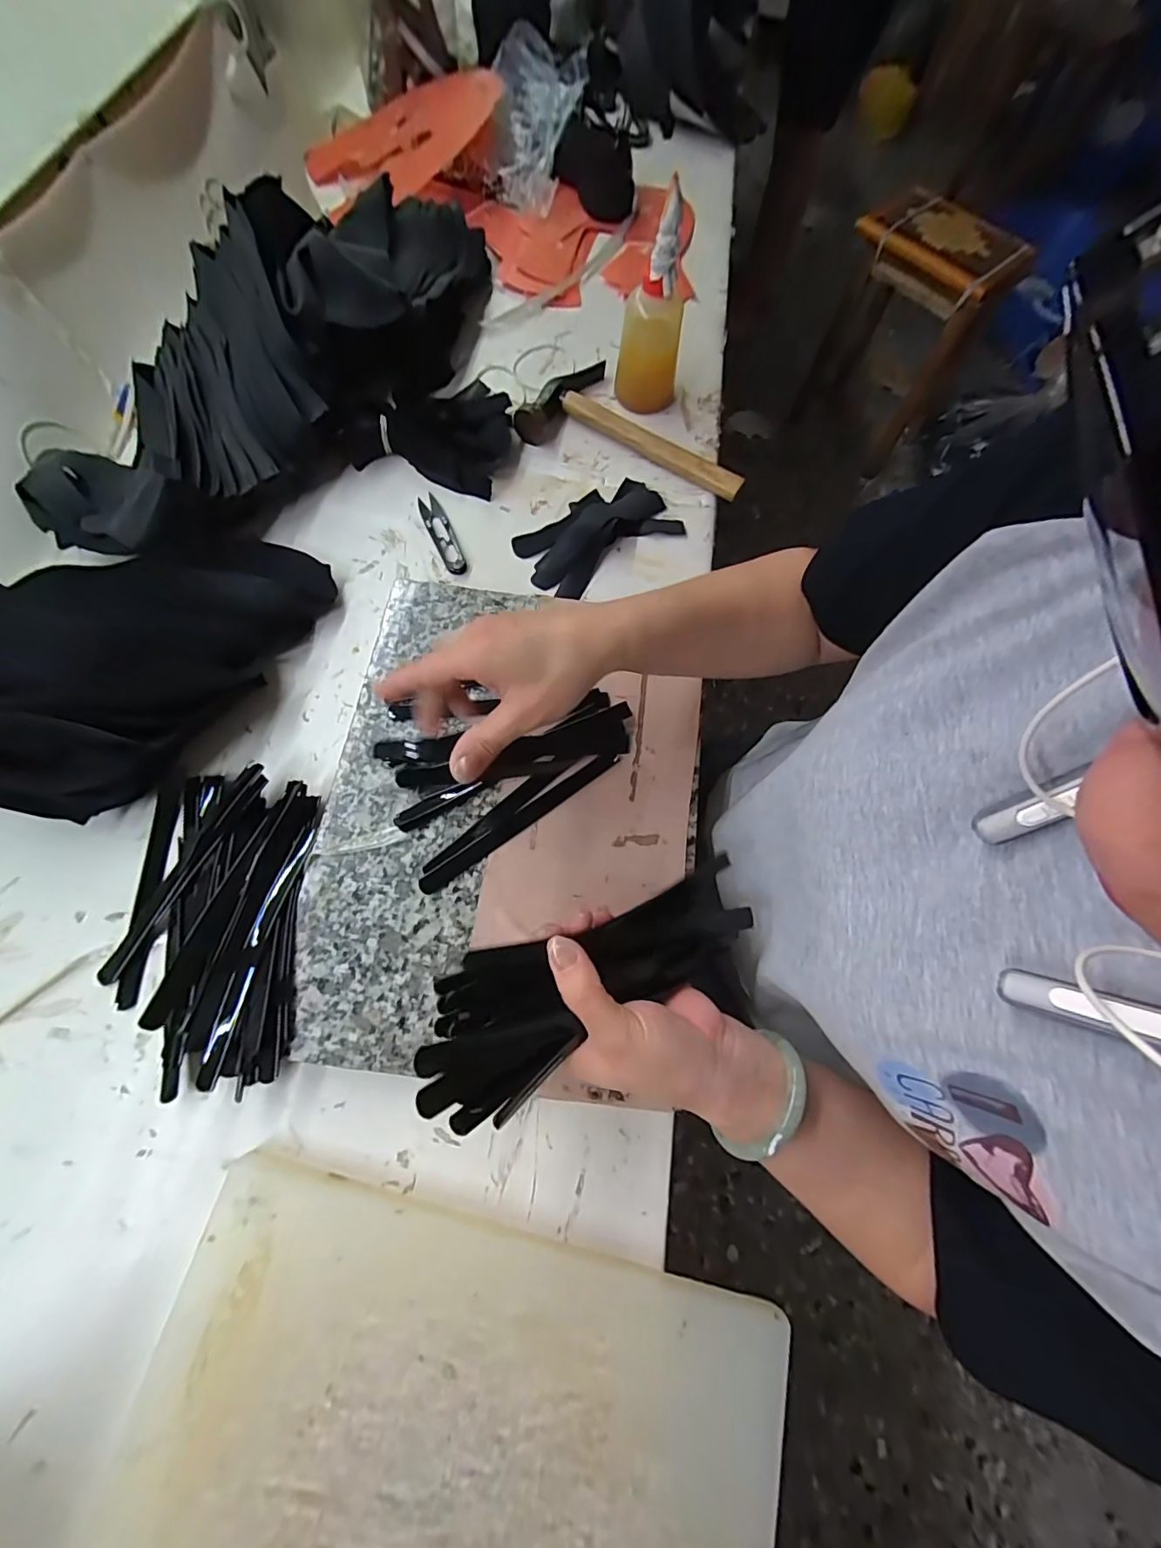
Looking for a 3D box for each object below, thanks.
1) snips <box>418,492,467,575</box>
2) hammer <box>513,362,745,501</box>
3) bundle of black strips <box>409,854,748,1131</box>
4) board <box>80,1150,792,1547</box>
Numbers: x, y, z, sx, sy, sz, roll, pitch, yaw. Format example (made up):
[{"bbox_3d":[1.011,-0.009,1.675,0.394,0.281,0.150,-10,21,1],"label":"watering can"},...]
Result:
[{"bbox_3d":[-0.136,-0.236,0.490,0.022,0.005,0.099,-22,73,-10],"label":"snips"},{"bbox_3d":[0.067,-0.370,0.531,0.236,0.032,0.127,24,72,6],"label":"hammer"},{"bbox_3d":[0.010,0.112,0.282,0.200,0.034,0.071,-20,71,-19],"label":"bundle of black strips"},{"bbox_3d":[-0.079,0.406,0.260,0.338,0.026,0.277,13,70,4],"label":"board"}]

